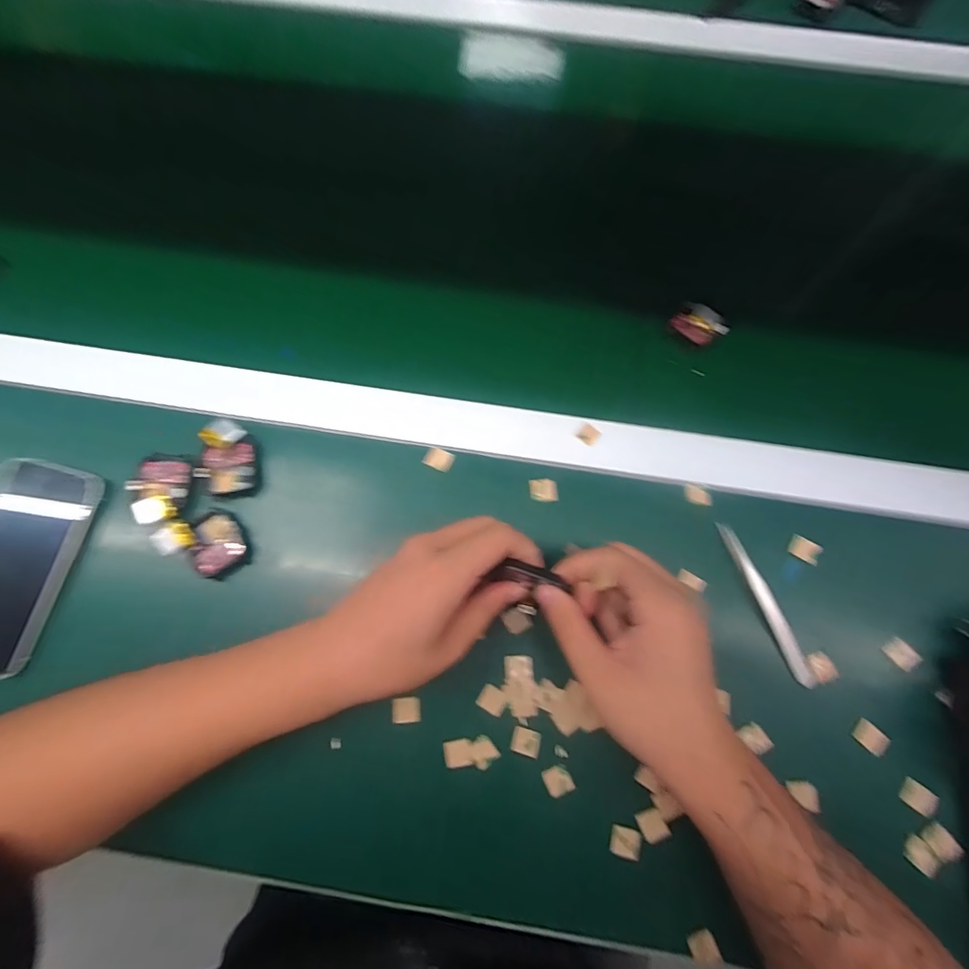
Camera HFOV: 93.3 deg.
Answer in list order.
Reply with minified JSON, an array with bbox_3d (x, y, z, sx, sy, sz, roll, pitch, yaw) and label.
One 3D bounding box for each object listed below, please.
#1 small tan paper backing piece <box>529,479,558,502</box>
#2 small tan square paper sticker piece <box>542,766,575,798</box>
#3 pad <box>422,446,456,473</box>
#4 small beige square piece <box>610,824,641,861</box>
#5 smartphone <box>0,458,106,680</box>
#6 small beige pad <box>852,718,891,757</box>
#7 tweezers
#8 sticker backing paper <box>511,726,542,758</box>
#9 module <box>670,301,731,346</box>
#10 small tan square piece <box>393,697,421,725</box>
[{"bbox_3d":[0.045,0.004,0.345,0.020,0.004,0.018,-5,76,0],"label":"small tan paper backing piece"},{"bbox_3d":[0.049,0.196,0.303,0.017,0.004,0.018,-28,77,-6],"label":"small tan square paper sticker piece"},{"bbox_3d":[-0.035,-0.019,0.350,0.020,0.005,0.016,25,78,7],"label":"pad"},{"bbox_3d":[0.091,0.230,0.293,0.019,0.004,0.017,13,77,4],"label":"small beige square piece"},{"bbox_3d":[-0.332,0.055,0.321,0.078,0.008,0.144,10,77,3],"label":"smartphone"},{"bbox_3d":[0.259,0.170,0.306,0.016,0.007,0.015,42,80,10],"label":"small beige pad"},{"bbox_3d":[0.198,0.083,0.322,0.009,0.012,0.121,-24,77,-5],"label":"tweezers"},{"bbox_3d":[0.028,0.173,0.306,0.019,0.004,0.016,17,77,5],"label":"sticker backing paper"},{"bbox_3d":[0.177,-0.132,0.376,0.041,0.006,0.034,38,80,9],"label":"module"},{"bbox_3d":[-0.053,0.154,0.312,0.018,0.005,0.015,-7,76,-1],"label":"small tan square piece"}]

